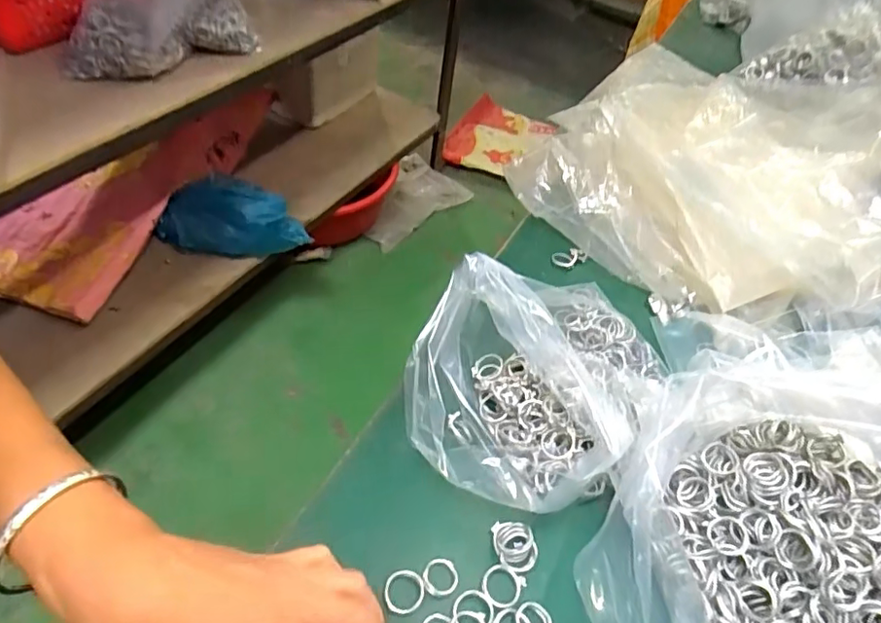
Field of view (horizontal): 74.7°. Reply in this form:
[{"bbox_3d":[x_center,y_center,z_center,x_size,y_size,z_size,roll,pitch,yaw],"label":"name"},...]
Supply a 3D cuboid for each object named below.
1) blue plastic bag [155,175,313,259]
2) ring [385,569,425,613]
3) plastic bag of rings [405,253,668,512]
[{"bbox_3d":[-0.408,-0.182,1.144,0.293,0.132,0.106,8,48,-3],"label":"blue plastic bag"},{"bbox_3d":[-0.020,0.154,0.318,0.022,0.004,0.022,5,49,-5],"label":"ring"},{"bbox_3d":[0.069,0.026,0.382,0.147,0.079,0.197,36,52,19],"label":"plastic bag of rings"}]

